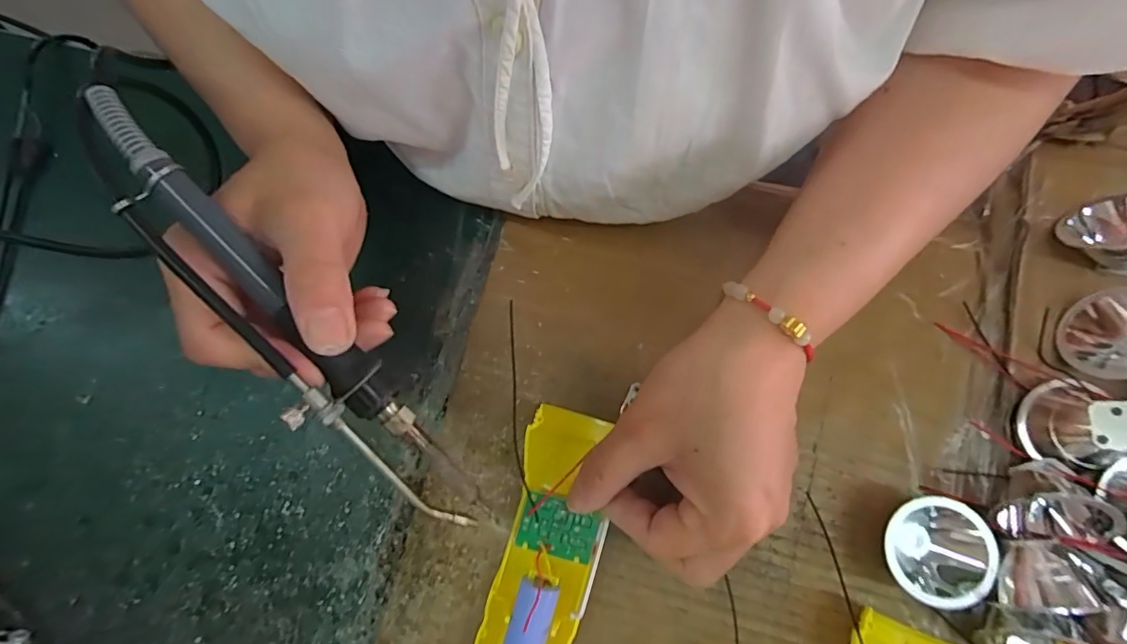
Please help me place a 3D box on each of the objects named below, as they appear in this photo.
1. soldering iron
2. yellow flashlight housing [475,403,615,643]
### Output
[{"bbox_3d":[-0.102,0.003,0.193,0.029,0.022,0.197,-39,97,-9],"label":"soldering iron"},{"bbox_3d":[-0.013,0.118,0.235,0.042,0.020,0.156,12,76,5],"label":"yellow flashlight housing"}]

